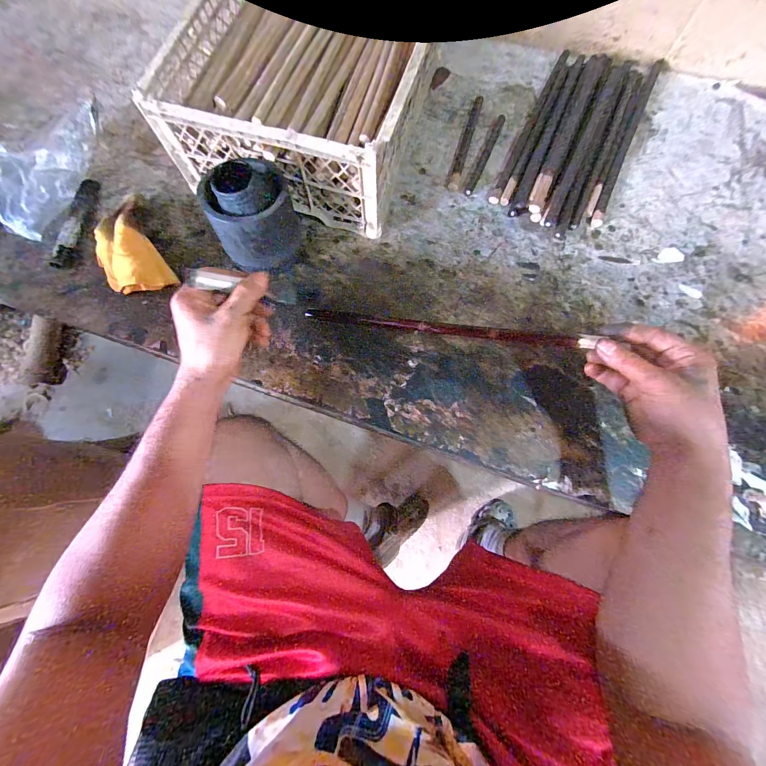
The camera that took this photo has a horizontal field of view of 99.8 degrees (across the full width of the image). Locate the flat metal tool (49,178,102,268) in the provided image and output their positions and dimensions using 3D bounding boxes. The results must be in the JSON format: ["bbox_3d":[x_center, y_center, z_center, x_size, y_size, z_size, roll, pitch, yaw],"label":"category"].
[{"bbox_3d":[-0.459,-0.242,0.482,0.025,0.020,0.151,4,72,2],"label":"flat metal tool"}]

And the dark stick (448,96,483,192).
[{"bbox_3d":[0.136,-0.392,0.529,0.017,0.011,0.194,16,73,6],"label":"dark stick"}]

